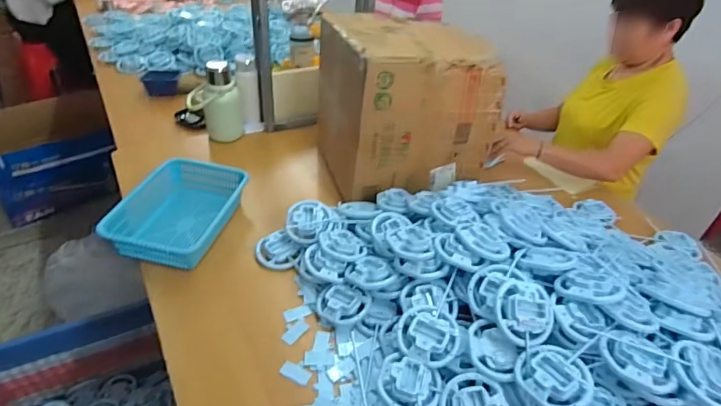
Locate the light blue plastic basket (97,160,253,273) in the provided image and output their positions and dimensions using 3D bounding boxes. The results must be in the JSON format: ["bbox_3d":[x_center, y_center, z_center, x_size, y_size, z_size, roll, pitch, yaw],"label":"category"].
[{"bbox_3d":[-0.402,0.013,0.983,0.212,0.078,0.312,12,40,8],"label":"light blue plastic basket"}]

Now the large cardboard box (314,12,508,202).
[{"bbox_3d":[0.107,-0.266,1.115,0.364,0.346,0.368,-7,41,-14],"label":"large cardboard box"}]

